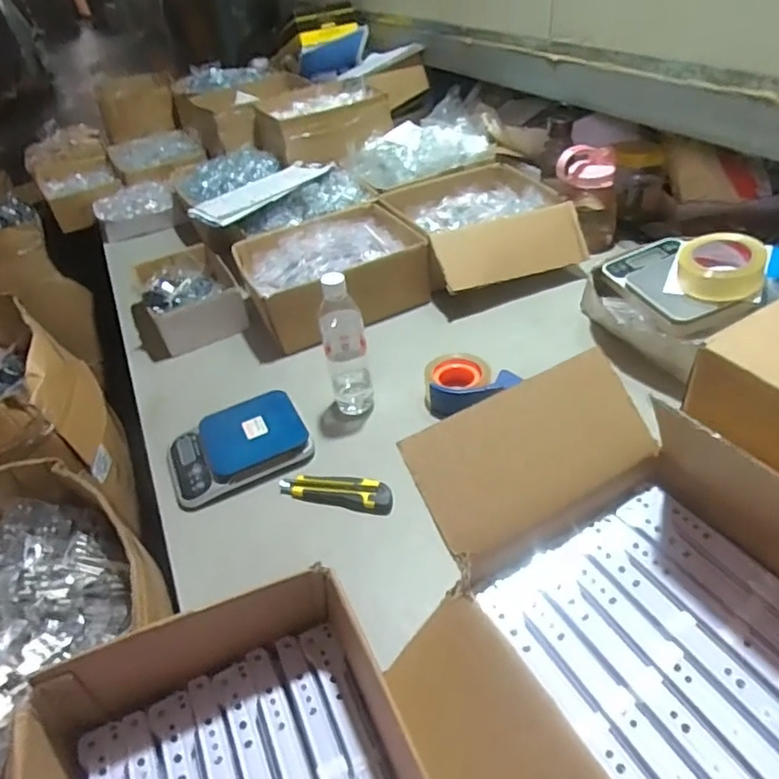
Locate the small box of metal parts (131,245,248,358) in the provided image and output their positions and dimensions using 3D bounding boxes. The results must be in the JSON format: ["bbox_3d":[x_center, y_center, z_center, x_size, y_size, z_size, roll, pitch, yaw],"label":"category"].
[{"bbox_3d":[-0.405,-0.202,1.142,0.184,0.101,0.269,-23,42,-17],"label":"small box of metal parts"}]

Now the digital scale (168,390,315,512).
[{"bbox_3d":[-0.224,0.083,0.825,0.198,0.030,0.152,-24,43,-19],"label":"digital scale"}]

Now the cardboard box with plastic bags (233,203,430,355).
[{"bbox_3d":[-0.115,-0.230,1.109,0.332,0.119,0.291,-17,41,-11],"label":"cardboard box with plastic bags"}]

